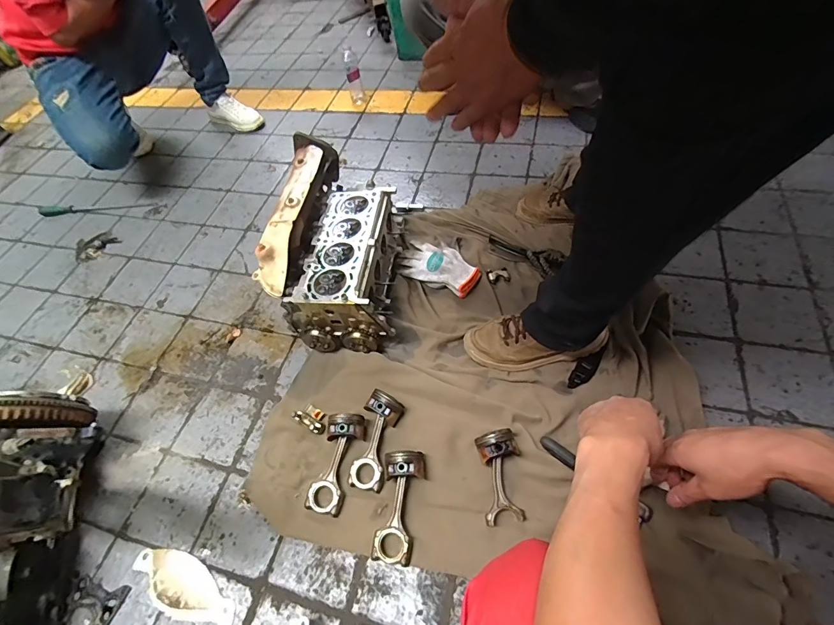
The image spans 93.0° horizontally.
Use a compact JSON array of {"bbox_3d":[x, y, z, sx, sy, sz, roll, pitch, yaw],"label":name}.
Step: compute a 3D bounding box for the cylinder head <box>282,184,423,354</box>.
[{"bbox_3d":[-0.142,-0.114,0.921,0.212,0.142,0.379,5,56,13],"label":"cylinder head"}]

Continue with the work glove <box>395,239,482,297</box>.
[{"bbox_3d":[0.058,-0.125,1.003,0.208,0.031,0.126,18,60,20],"label":"work glove"}]

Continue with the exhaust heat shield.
[{"bbox_3d":[-0.276,-0.228,0.919,0.100,0.109,0.421,1,56,10],"label":"exhaust heat shield"}]

